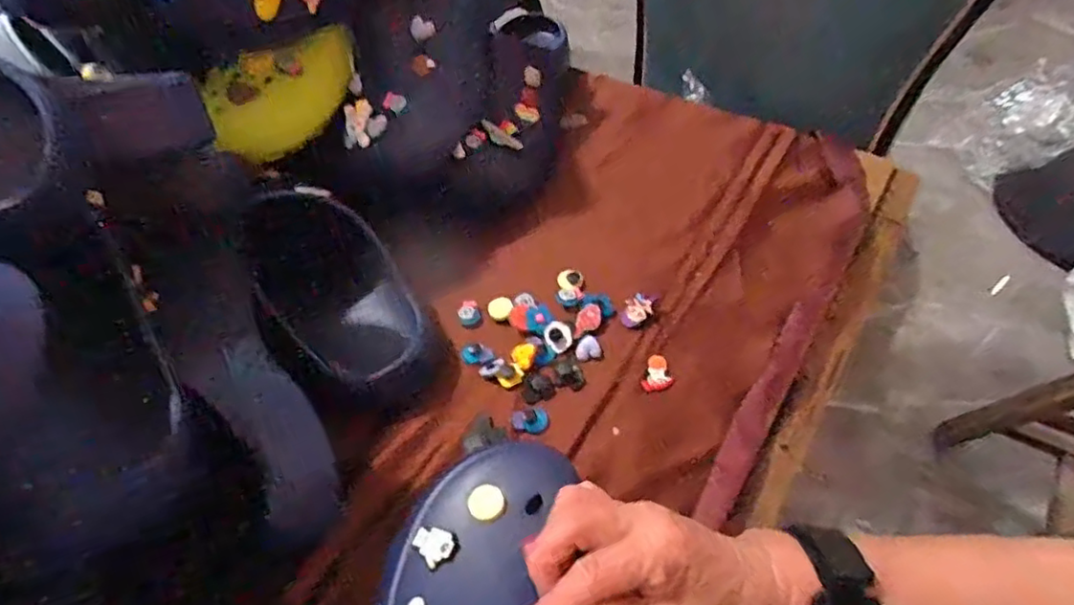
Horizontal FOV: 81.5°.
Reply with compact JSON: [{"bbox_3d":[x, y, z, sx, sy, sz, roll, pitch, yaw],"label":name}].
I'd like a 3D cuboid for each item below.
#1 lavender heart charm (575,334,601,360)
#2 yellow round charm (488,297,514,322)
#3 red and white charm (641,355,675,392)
[{"bbox_3d":[0.039,0.034,0.486,0.019,0.007,0.016,-10,53,-2],"label":"lavender heart charm"},{"bbox_3d":[-0.030,0.005,0.515,0.021,0.006,0.021,-2,53,3],"label":"yellow round charm"},{"bbox_3d":[0.090,0.053,0.474,0.023,0.004,0.030,-13,53,-5],"label":"red and white charm"}]

